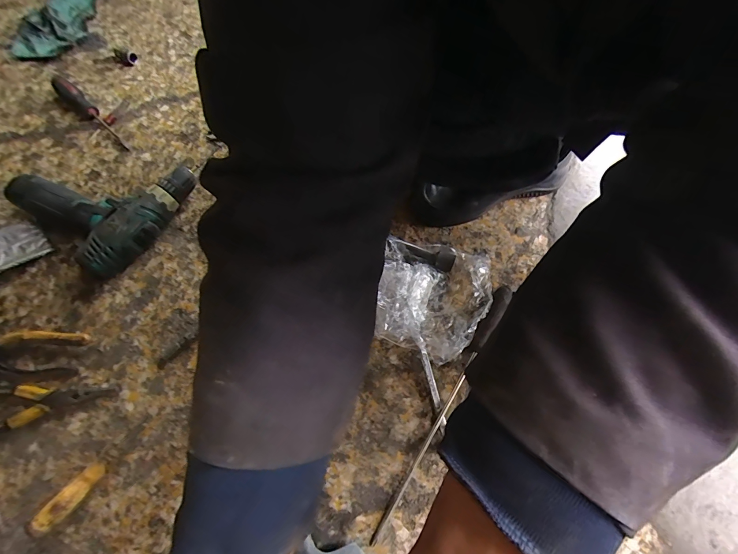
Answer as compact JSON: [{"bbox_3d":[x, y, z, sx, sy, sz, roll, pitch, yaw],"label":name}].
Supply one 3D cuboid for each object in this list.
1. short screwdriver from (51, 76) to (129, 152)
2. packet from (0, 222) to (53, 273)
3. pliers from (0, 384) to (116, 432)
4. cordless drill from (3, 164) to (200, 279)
[{"bbox_3d":[-0.480,-0.279,0.563,0.197,0.031,0.033,43,71,14],"label":"short screwdriver"},{"bbox_3d":[-0.496,-0.045,0.455,0.070,0.014,0.072,44,50,11],"label":"packet"},{"bbox_3d":[-0.389,0.148,0.388,0.157,0.020,0.046,-9,68,-7],"label":"pliers"},{"bbox_3d":[-0.374,-0.120,0.490,0.190,0.055,0.196,36,70,12],"label":"cordless drill"}]

